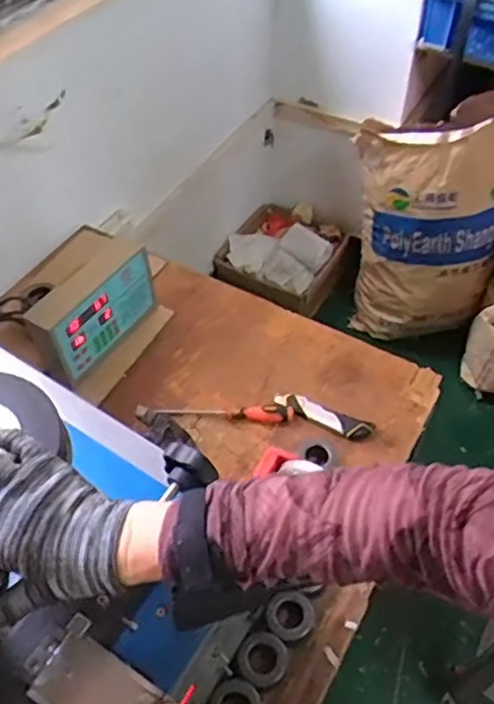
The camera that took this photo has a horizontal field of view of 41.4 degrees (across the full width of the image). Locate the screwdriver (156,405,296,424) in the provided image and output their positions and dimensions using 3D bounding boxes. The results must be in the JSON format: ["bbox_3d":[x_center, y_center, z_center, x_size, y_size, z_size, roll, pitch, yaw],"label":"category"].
[{"bbox_3d":[-0.033,0.096,1.041,0.214,0.024,0.028,2,51,2],"label":"screwdriver"}]

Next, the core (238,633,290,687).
[{"bbox_3d":[0.021,0.372,0.793,0.062,0.020,0.055,-20,53,-15],"label":"core"}]

